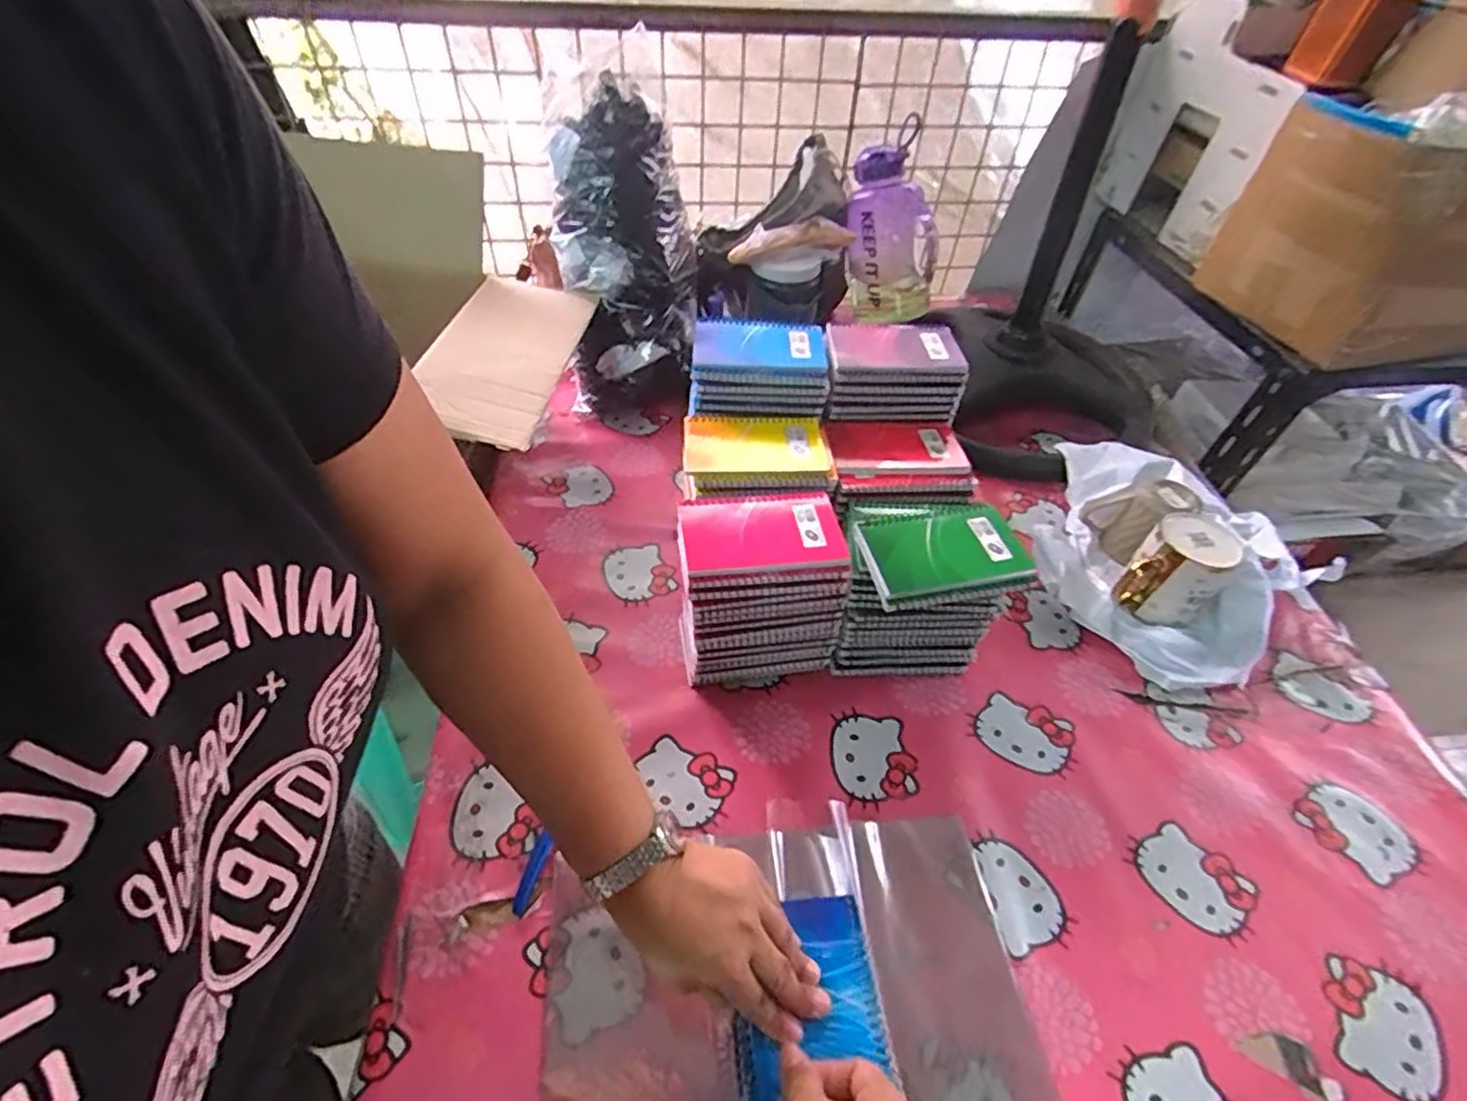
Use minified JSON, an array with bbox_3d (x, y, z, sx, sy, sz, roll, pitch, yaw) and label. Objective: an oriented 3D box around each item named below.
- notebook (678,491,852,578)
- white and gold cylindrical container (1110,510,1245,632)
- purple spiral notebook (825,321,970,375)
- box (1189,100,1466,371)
[{"bbox_3d":[0.023,-0.018,0.563,0.131,0.010,0.087,-4,48,-8],"label":"notebook"},{"bbox_3d":[0.459,0.019,0.694,0.076,0.088,0.087,34,54,24],"label":"white and gold cylindrical container"},{"bbox_3d":[0.166,-0.211,0.695,0.135,0.018,0.090,4,47,0],"label":"purple spiral notebook"},{"bbox_3d":[0.809,-0.371,0.791,0.400,0.216,0.252,-5,48,-9],"label":"box"}]

